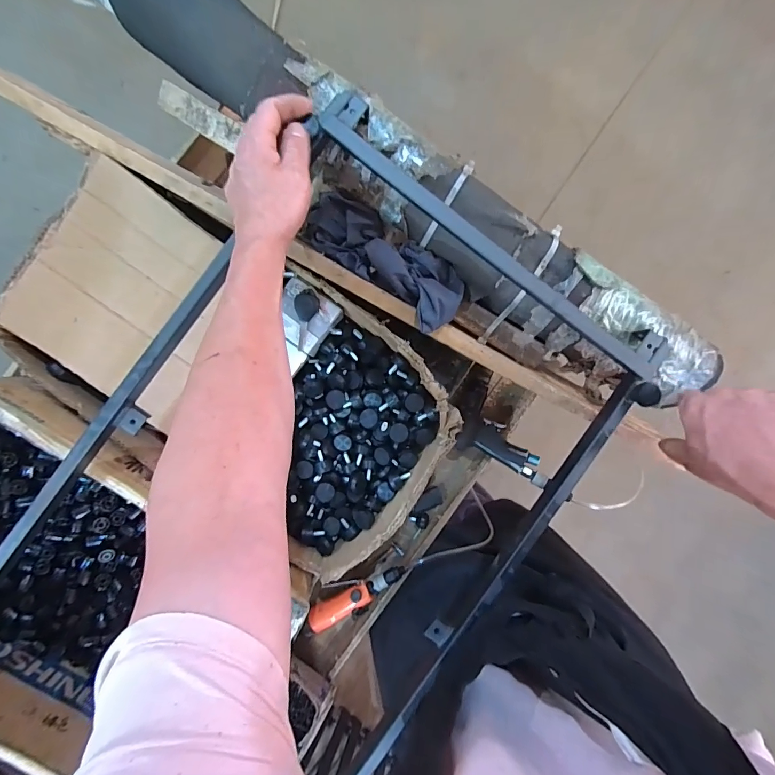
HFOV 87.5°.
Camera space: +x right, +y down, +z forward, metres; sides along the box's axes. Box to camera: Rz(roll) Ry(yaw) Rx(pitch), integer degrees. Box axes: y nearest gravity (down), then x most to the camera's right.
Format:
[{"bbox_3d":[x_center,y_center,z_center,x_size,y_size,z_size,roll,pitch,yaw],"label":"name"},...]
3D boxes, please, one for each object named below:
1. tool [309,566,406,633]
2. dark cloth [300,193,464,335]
[{"bbox_3d":[-0.048,0.372,0.708,0.182,0.038,0.053,-30,94,-3],"label":"tool"},{"bbox_3d":[-0.003,-0.165,0.512,0.220,0.060,0.086,40,88,-5],"label":"dark cloth"}]

